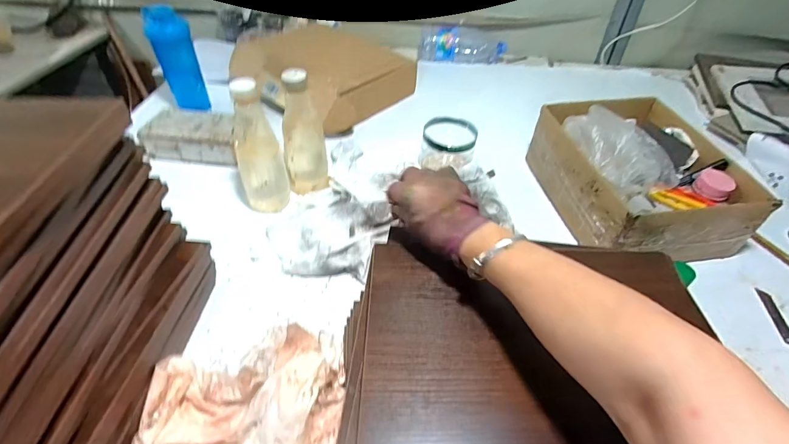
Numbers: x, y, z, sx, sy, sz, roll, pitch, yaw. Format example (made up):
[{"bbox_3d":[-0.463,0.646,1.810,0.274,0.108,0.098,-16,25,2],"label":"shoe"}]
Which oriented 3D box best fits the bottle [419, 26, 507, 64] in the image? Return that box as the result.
[{"bbox_3d":[0.201,-0.512,1.171,0.253,0.089,0.070,-4,45,-6],"label":"bottle"}]

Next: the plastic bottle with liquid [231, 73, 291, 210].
[{"bbox_3d":[-0.223,-0.110,0.651,0.059,0.221,0.062,24,49,21],"label":"plastic bottle with liquid"}]

